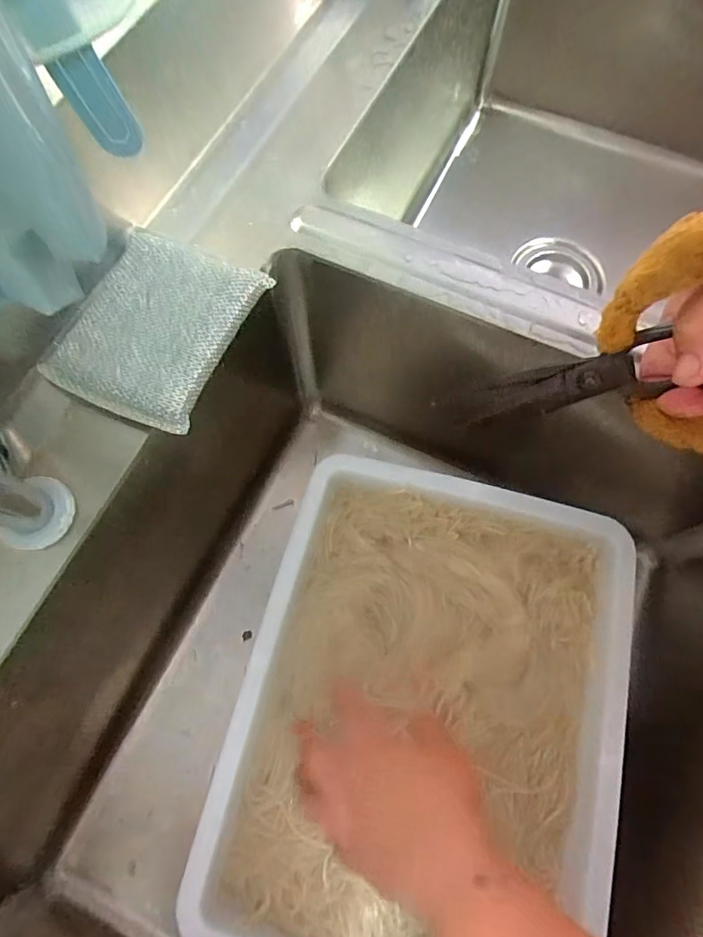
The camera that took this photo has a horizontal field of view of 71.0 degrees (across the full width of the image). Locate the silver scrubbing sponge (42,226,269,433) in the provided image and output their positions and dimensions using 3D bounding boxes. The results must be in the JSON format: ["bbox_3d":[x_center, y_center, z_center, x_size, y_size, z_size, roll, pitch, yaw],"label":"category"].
[{"bbox_3d":[-0.116,-0.086,0.302,0.089,0.022,0.117,21,72,7],"label":"silver scrubbing sponge"}]

